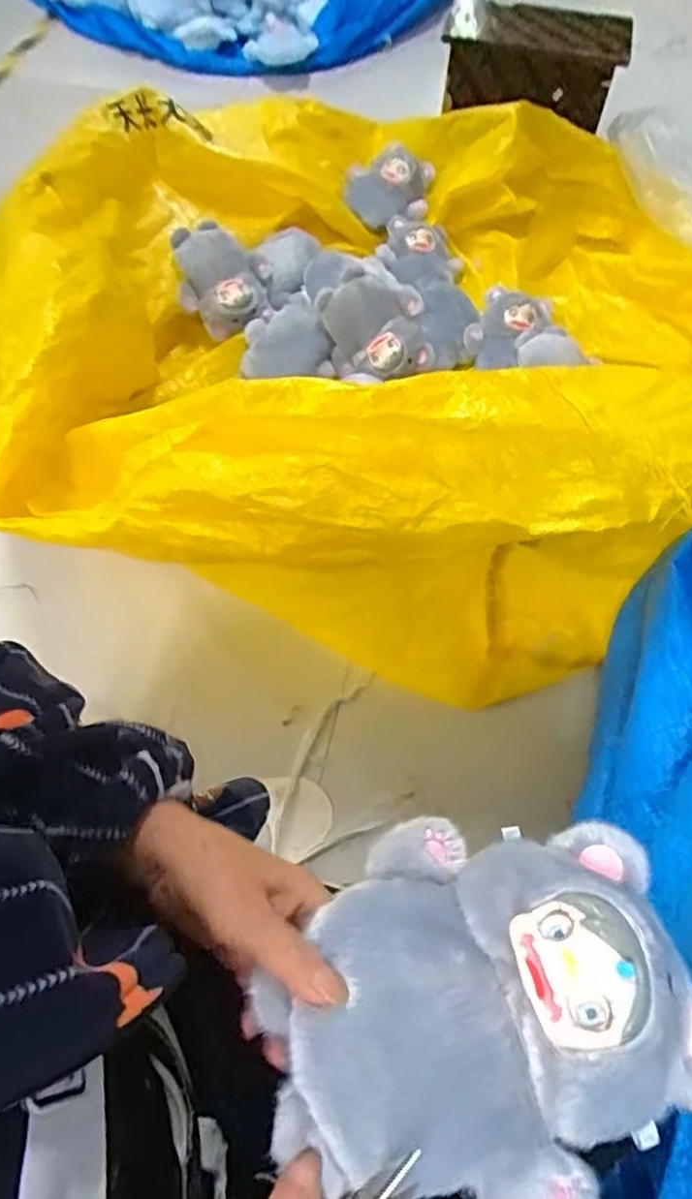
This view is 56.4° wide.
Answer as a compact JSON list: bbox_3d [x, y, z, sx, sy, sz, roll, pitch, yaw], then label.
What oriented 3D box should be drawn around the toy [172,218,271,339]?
[{"bbox_3d":[-0.215,-0.561,1.126,0.179,0.067,0.179,0,104,1],"label":"toy"}]

